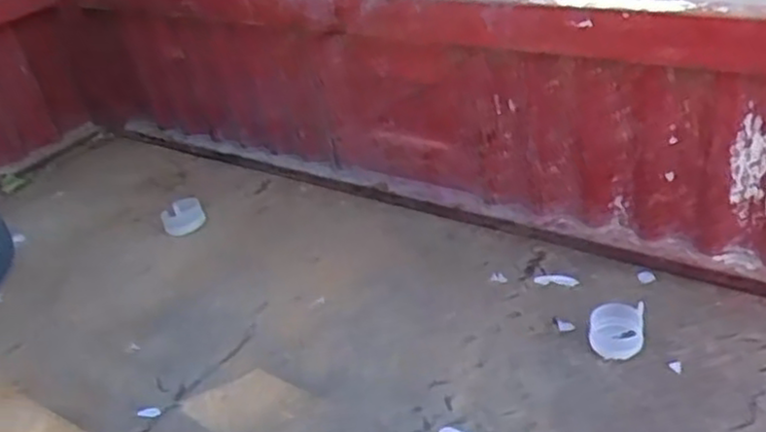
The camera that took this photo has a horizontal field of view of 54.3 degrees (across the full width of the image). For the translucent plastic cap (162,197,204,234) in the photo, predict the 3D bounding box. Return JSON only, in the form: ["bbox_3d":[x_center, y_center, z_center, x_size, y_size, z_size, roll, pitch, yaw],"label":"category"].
[{"bbox_3d":[-0.293,0.000,1.091,0.059,0.033,0.056,-19,35,-15],"label":"translucent plastic cap"}]

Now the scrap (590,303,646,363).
[{"bbox_3d":[0.260,0.128,0.831,0.058,0.031,0.060,5,35,14],"label":"scrap"}]

